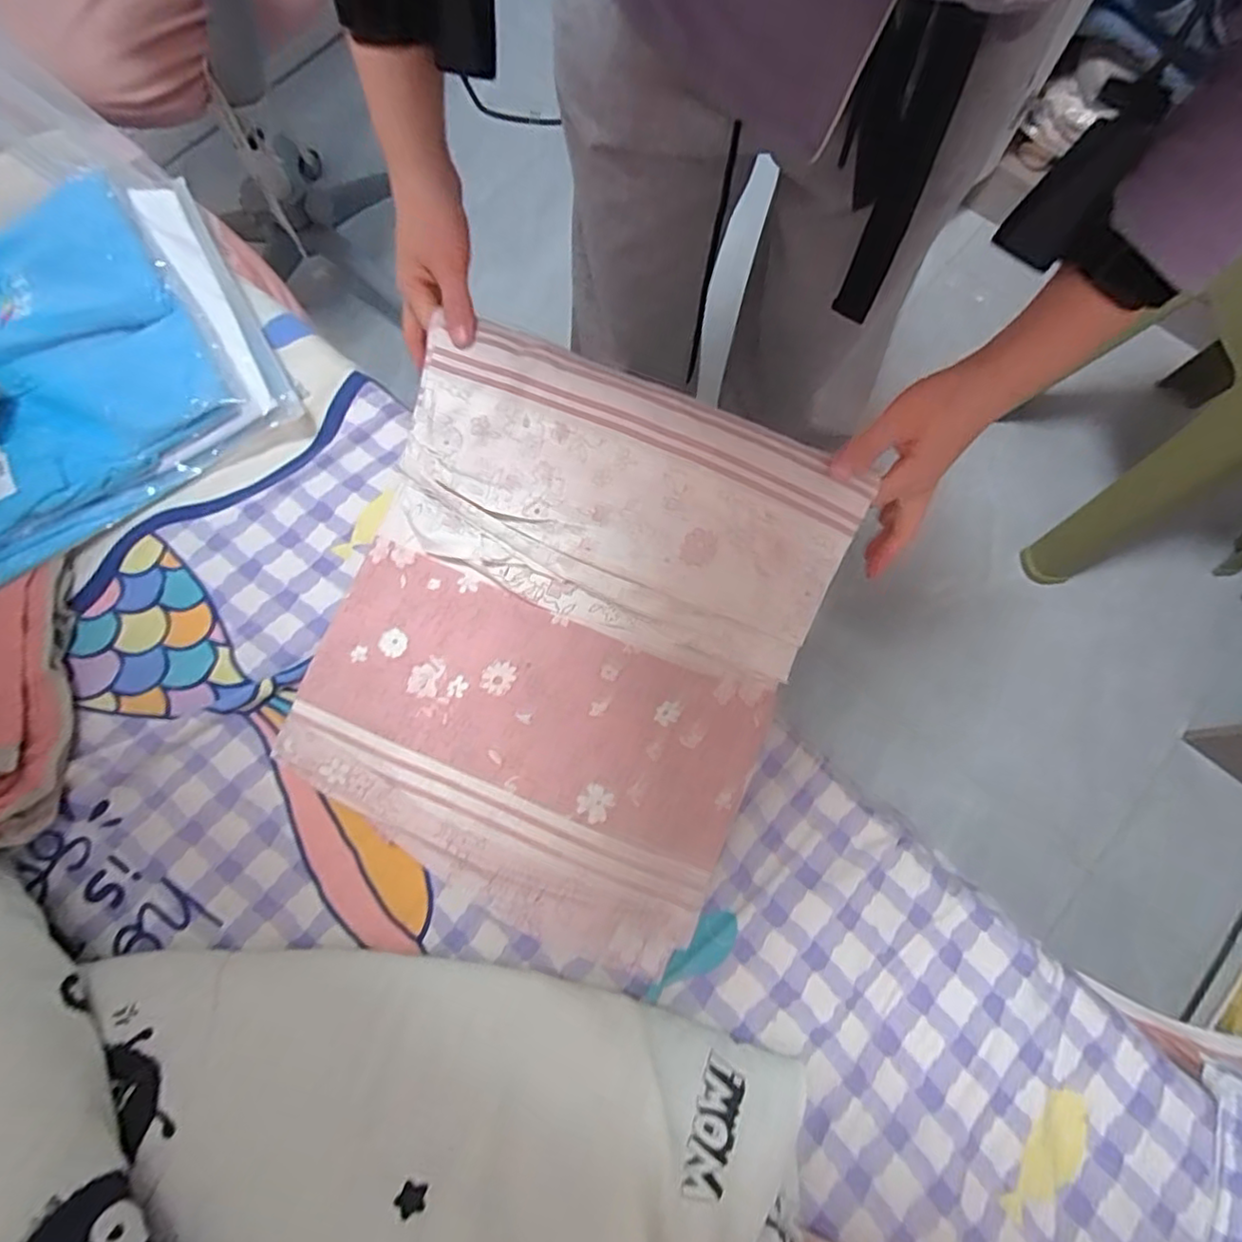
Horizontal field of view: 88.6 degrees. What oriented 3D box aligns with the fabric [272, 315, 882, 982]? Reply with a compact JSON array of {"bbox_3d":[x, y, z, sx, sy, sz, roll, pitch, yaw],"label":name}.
[{"bbox_3d":[-0.046,0.007,0.460,0.333,0.080,0.372,23,76,7],"label":"fabric"}]

